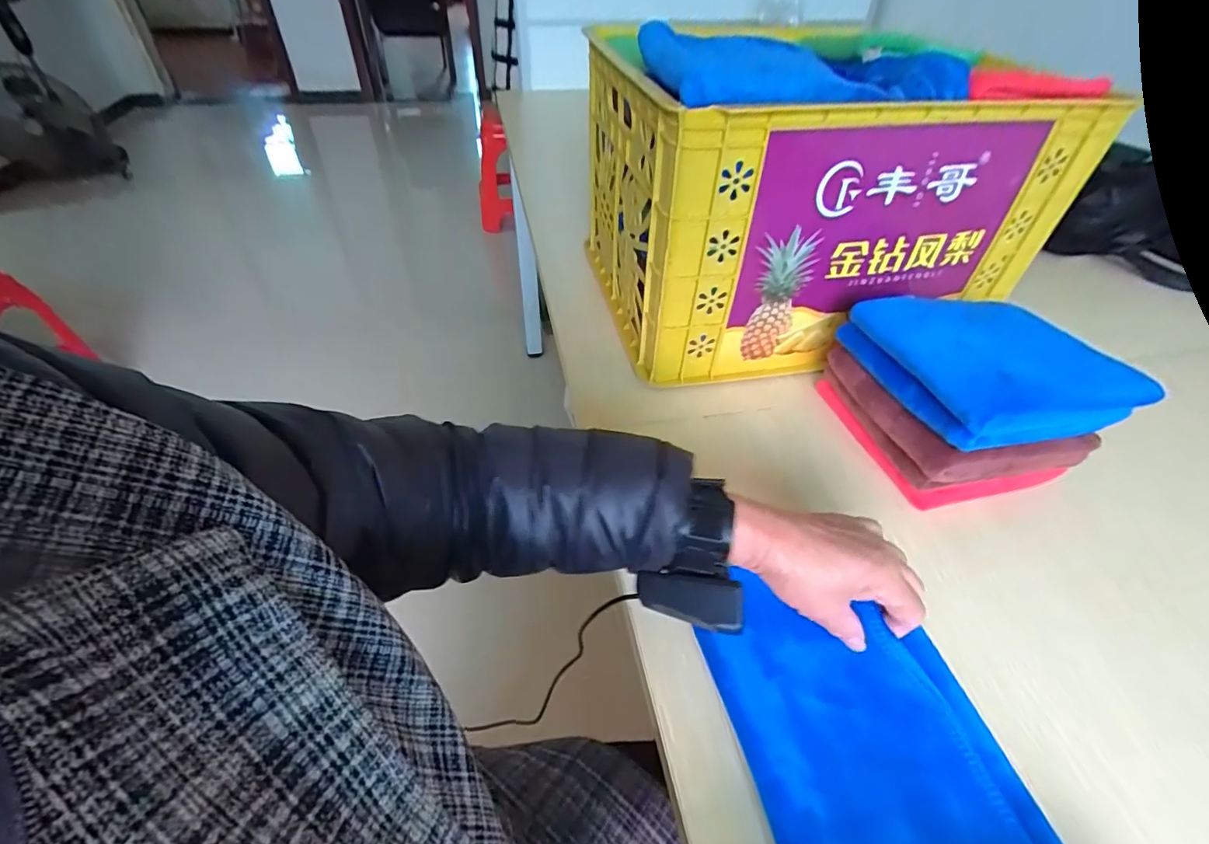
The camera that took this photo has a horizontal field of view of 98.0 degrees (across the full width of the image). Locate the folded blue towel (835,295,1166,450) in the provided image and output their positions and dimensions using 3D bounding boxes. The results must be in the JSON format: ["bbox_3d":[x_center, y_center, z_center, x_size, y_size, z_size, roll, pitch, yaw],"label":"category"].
[{"bbox_3d":[0.337,-0.055,0.468,0.165,0.061,0.157,-6,44,-9],"label":"folded blue towel"}]

